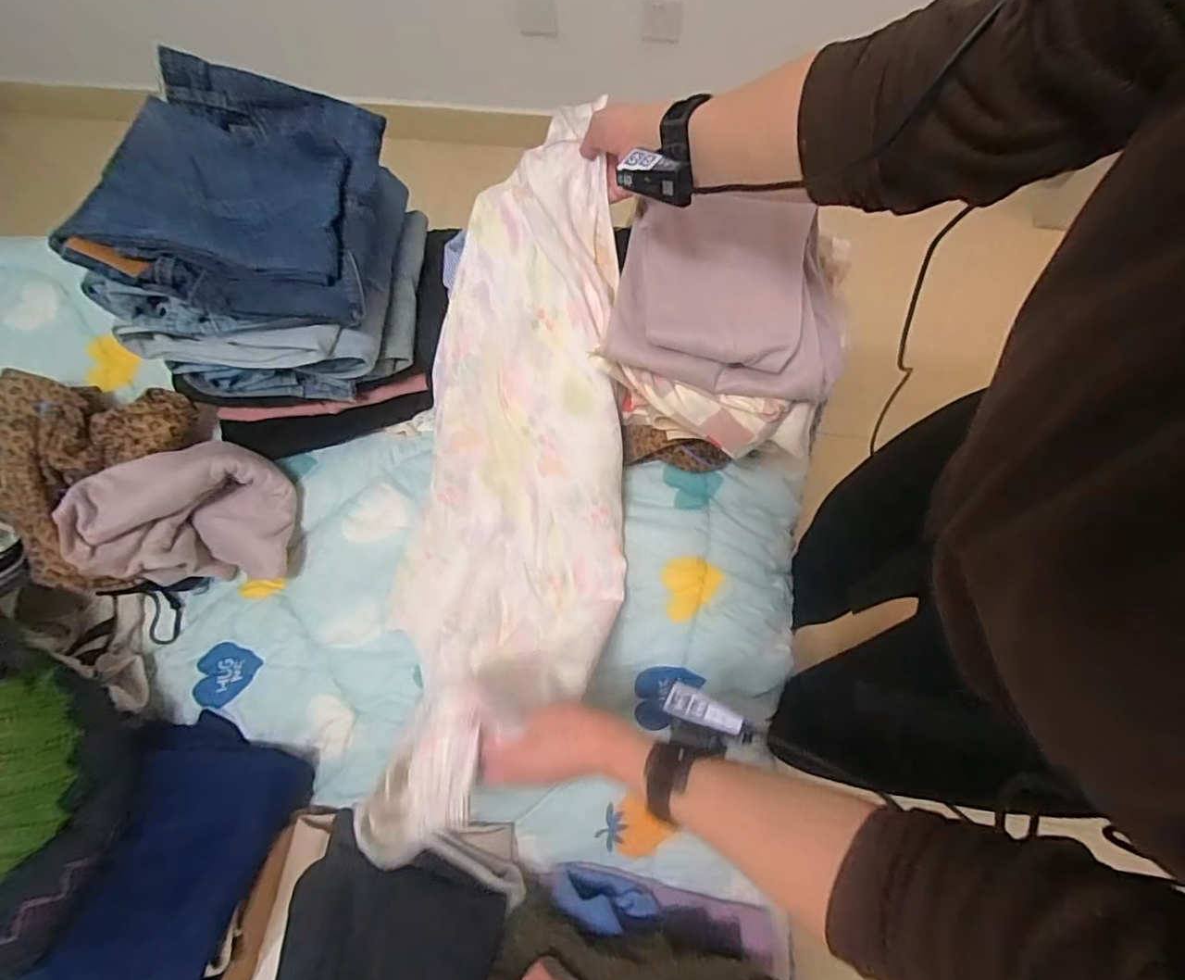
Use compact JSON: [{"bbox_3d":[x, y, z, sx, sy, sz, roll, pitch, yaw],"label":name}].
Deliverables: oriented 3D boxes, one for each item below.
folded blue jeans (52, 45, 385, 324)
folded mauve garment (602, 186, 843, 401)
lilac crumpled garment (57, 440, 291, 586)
[{"bbox_3d":[-0.373,-0.332,0.604,0.244,0.086,0.286,5,76,3],"label":"folded blue jeans"},{"bbox_3d":[0.148,-0.212,0.588,0.234,0.057,0.204,10,76,4],"label":"folded mauve garment"},{"bbox_3d":[-0.496,0.027,0.703,0.196,0.142,0.171,-5,75,0],"label":"lilac crumpled garment"}]

